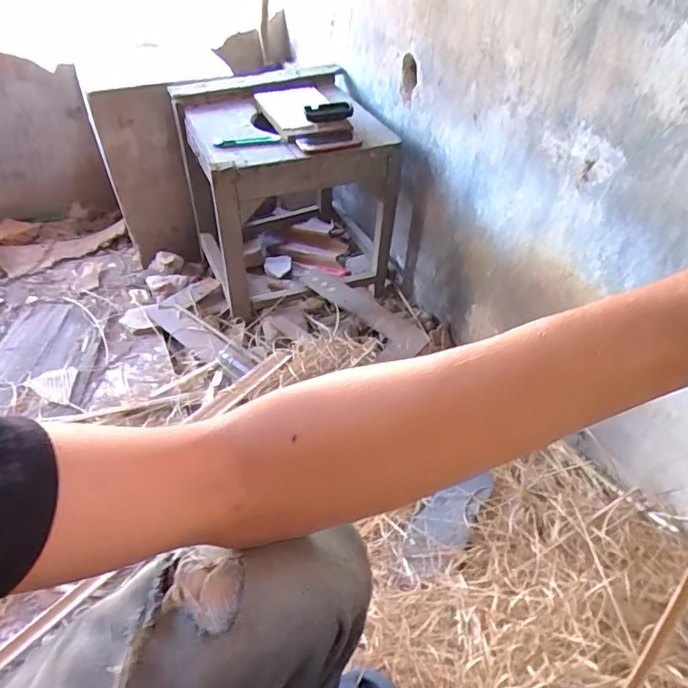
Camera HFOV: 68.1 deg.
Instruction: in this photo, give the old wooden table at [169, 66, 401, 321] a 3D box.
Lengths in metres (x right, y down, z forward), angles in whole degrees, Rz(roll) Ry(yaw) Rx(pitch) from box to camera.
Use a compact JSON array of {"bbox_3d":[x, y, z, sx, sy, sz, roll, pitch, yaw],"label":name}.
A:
[{"bbox_3d":[-0.161,-0.404,1.361,0.472,0.484,0.516,-14,45,-13],"label":"old wooden table"}]

